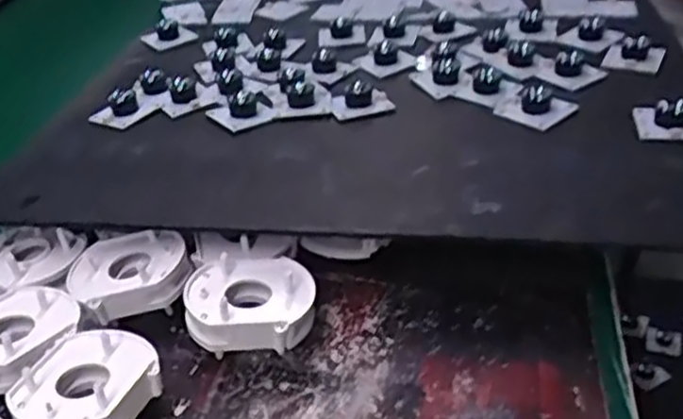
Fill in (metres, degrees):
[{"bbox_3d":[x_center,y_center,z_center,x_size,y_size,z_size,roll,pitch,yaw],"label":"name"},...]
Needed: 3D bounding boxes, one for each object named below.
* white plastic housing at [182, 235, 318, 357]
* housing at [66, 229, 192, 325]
[{"bbox_3d":[-0.050,0.056,0.422,0.072,0.037,0.070,-2,34,5],"label":"white plastic housing"},{"bbox_3d":[-0.126,0.038,0.444,0.069,0.023,0.051,-17,36,-17],"label":"housing"}]

